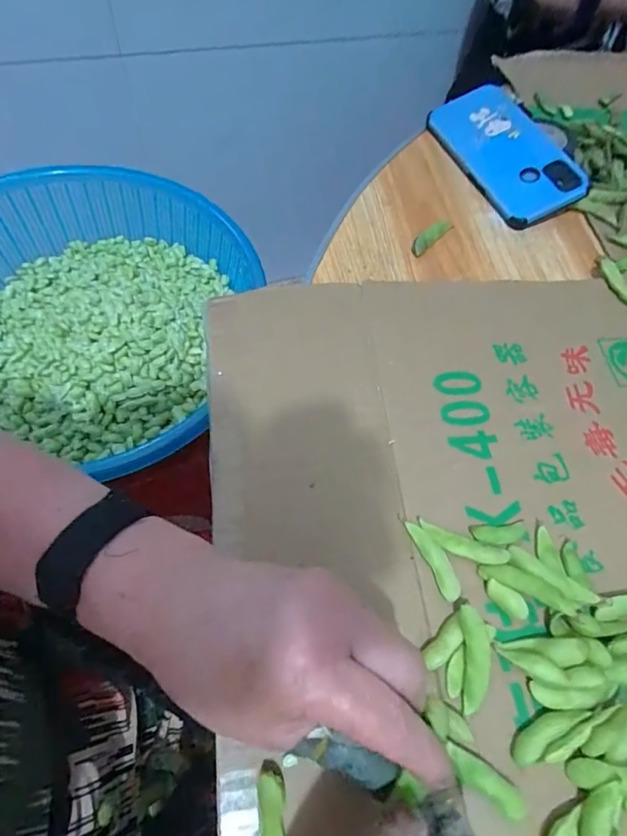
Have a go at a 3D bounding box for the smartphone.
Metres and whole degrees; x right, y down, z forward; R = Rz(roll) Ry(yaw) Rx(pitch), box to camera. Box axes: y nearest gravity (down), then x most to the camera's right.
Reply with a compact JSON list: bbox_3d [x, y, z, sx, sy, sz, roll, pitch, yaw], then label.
[{"bbox_3d":[0.180,-0.249,0.445,0.084,0.016,0.157,-29,70,3],"label":"smartphone"}]

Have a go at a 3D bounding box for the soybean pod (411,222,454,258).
[{"bbox_3d":[0.101,-0.156,0.408,0.012,0.007,0.052,40,66,14],"label":"soybean pod"}]

